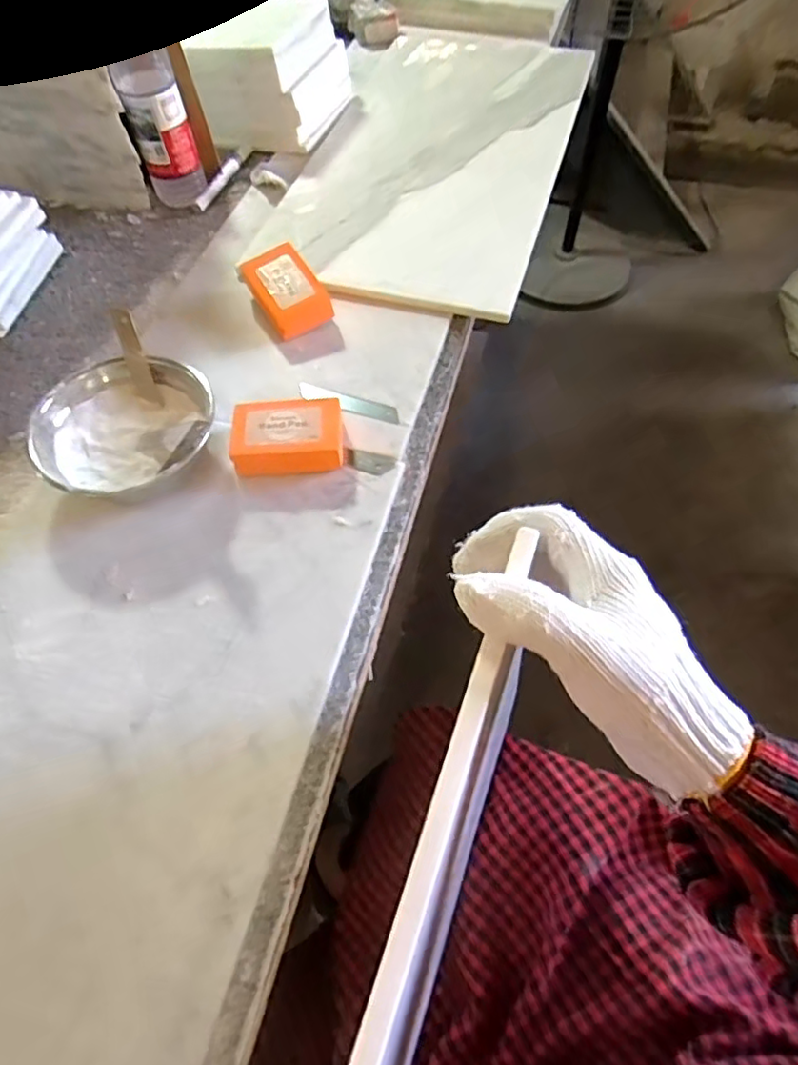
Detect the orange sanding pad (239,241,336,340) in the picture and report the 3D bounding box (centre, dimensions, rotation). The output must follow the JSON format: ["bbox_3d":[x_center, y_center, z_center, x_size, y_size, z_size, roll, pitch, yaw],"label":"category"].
[{"bbox_3d":[-0.116,-0.247,0.631,0.061,0.040,0.099,-27,61,-13],"label":"orange sanding pad"}]

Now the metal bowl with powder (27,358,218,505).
[{"bbox_3d":[-0.229,-0.085,0.522,0.139,0.063,0.133,-1,59,2],"label":"metal bowl with powder"}]

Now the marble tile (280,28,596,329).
[{"bbox_3d":[0.049,-0.500,0.791,0.313,0.015,0.597,13,60,10],"label":"marble tile"}]

